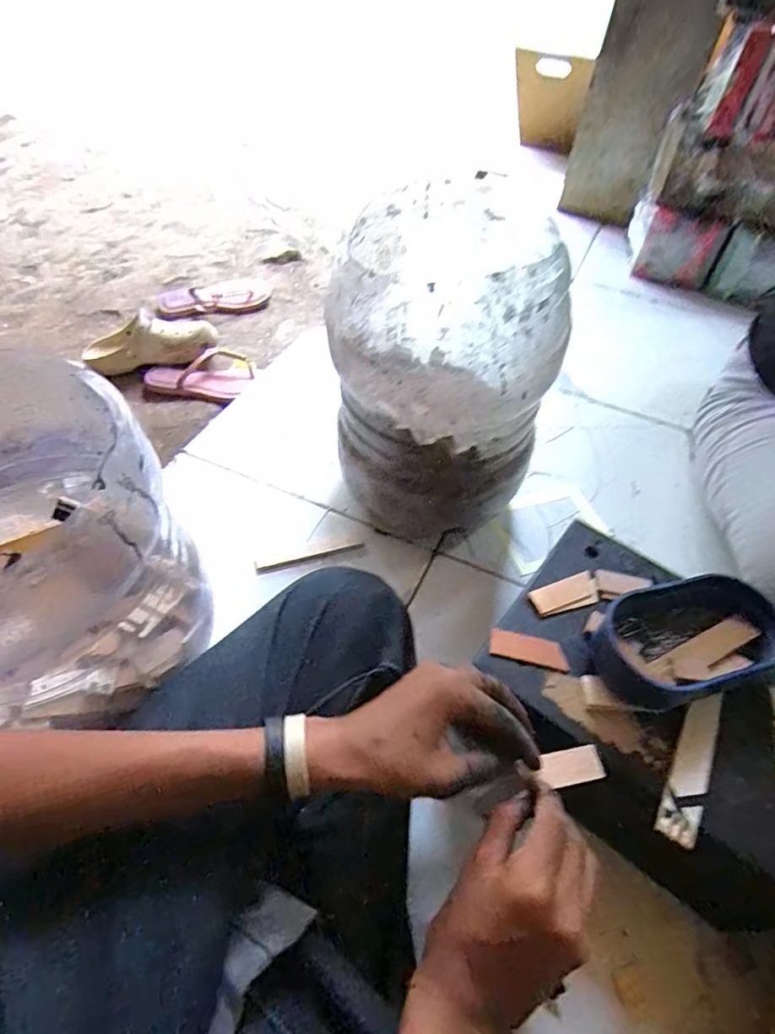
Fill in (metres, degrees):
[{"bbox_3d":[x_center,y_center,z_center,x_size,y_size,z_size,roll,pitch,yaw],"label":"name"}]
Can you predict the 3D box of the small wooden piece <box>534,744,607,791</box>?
[{"bbox_3d":[0.132,0.181,0.378,0.051,0.004,0.024,-8,53,-14],"label":"small wooden piece"}]

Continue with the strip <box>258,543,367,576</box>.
[{"bbox_3d":[-0.095,0.047,0.640,0.133,0.004,0.015,-13,54,-13],"label":"strip"}]

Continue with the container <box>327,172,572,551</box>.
[{"bbox_3d":[0.046,-0.153,0.596,0.214,0.336,0.247,-5,53,-7],"label":"container"}]

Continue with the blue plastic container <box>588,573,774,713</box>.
[{"bbox_3d":[0.239,0.099,0.422,0.148,0.041,0.086,-12,54,-12],"label":"blue plastic container"}]

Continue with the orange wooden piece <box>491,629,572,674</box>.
[{"bbox_3d":[0.116,0.107,0.426,0.063,0.007,0.023,11,52,5],"label":"orange wooden piece"}]

